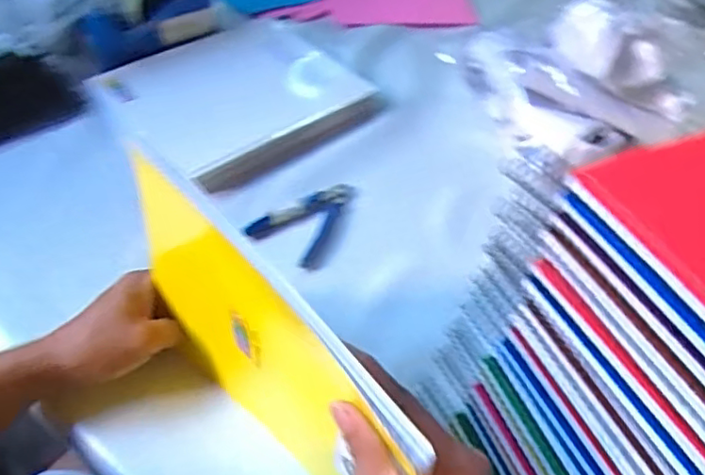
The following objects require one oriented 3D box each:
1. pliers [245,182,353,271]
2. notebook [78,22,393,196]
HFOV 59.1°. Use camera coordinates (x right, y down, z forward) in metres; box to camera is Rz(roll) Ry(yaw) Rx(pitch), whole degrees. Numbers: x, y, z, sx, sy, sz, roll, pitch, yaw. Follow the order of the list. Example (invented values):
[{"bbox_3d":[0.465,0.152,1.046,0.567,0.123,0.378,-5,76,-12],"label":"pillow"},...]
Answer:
[{"bbox_3d":[-0.042,-0.020,0.605,0.072,0.020,0.110,22,50,15],"label":"pliers"},{"bbox_3d":[-0.118,-0.167,0.698,0.274,0.031,0.207,-34,59,-30],"label":"notebook"}]

